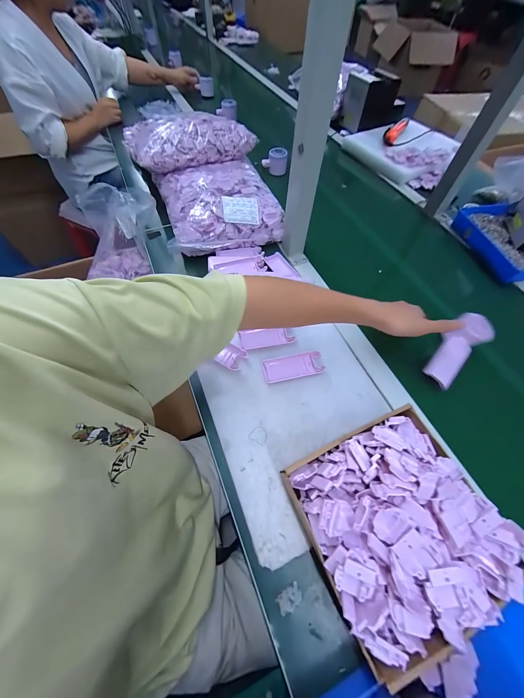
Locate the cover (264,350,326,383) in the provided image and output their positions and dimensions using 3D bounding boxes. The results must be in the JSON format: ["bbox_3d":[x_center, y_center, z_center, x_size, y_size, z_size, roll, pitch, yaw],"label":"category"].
[{"bbox_3d":[0.055,0.031,0.443,0.105,0.012,0.043,-11,62,-7],"label":"cover"}]

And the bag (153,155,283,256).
[{"bbox_3d":[-0.106,-0.351,0.615,0.255,0.105,0.250,-18,63,-11],"label":"bag"}]

